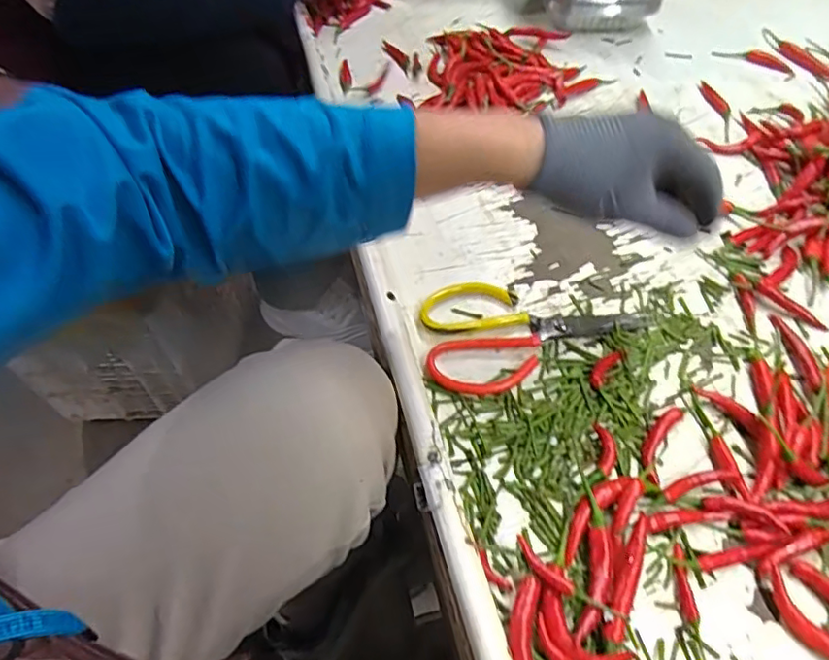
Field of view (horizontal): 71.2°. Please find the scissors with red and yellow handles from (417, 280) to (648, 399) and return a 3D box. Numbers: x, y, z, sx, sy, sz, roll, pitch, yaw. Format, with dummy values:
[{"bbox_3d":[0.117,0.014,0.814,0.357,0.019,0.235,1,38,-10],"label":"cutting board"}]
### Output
[{"bbox_3d":[0.090,-0.006,0.453,0.173,0.008,0.099,-15,55,-9],"label":"scissors with red and yellow handles"}]

